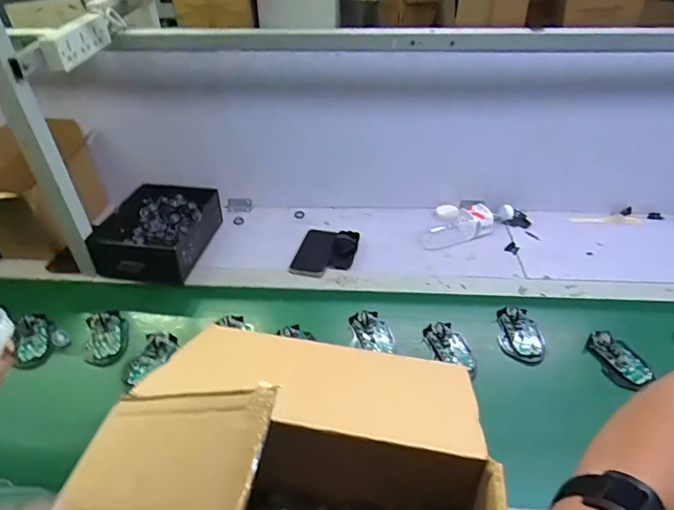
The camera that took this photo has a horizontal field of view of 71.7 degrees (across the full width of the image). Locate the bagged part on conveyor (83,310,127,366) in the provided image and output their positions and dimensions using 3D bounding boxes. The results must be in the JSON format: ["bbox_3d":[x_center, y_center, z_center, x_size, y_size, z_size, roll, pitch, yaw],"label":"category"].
[{"bbox_3d":[-0.420,0.147,0.845,0.072,0.022,0.112,-10,40,-10],"label":"bagged part on conveyor"}]

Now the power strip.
[{"bbox_3d":[-0.464,-0.385,0.842,0.032,0.057,0.181,4,40,7],"label":"power strip"}]

